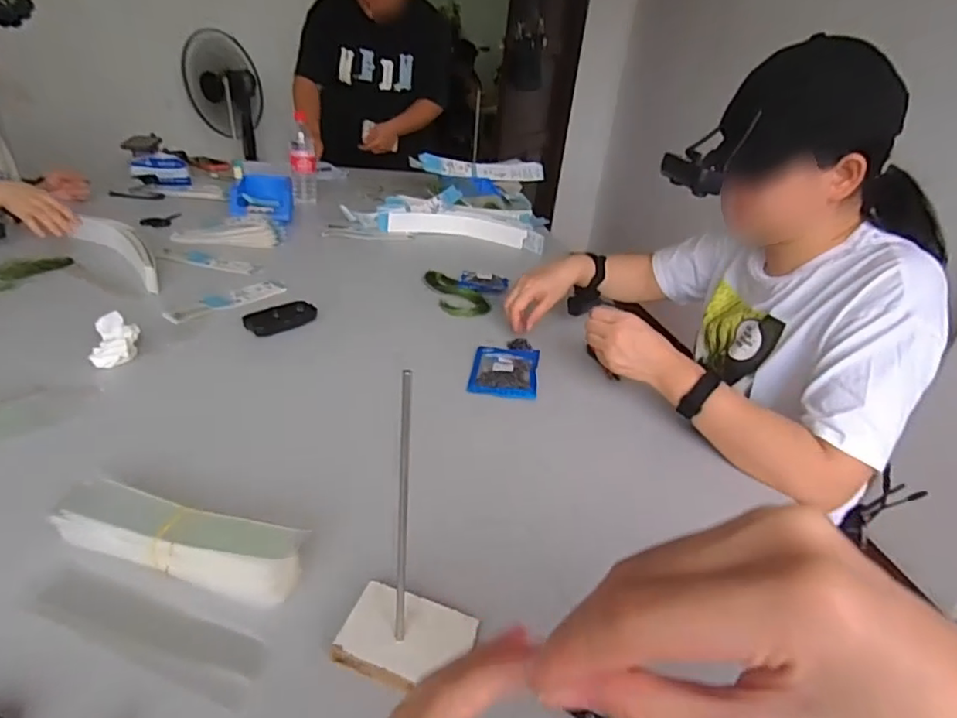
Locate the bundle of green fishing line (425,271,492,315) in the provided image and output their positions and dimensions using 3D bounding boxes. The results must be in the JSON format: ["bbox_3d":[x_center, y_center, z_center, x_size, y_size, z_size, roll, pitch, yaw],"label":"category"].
[{"bbox_3d":[-0.042,-0.127,1.099,0.093,0.021,0.165,-5,32,-21],"label":"bundle of green fishing line"}]

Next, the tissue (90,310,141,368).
[{"bbox_3d":[-0.477,-0.025,0.755,0.046,0.055,0.052,-1,30,-14],"label":"tissue"}]

